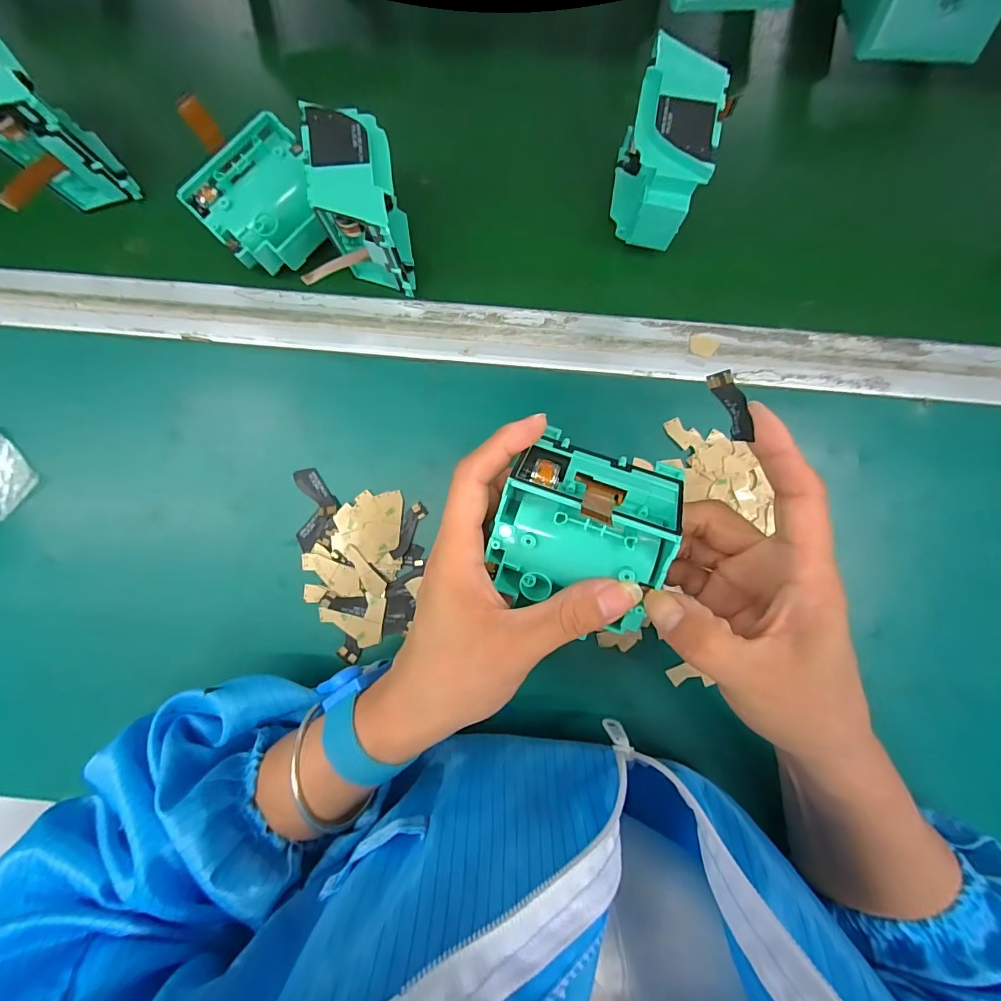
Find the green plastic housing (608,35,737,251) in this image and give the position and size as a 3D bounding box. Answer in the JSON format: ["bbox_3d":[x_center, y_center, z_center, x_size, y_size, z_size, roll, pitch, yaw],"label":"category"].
[{"bbox_3d":[0.093,-0.195,0.268,0.046,0.080,0.081,16,99,3],"label":"green plastic housing"}]

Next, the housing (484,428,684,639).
[{"bbox_3d":[0.034,0.014,0.199,0.071,0.029,0.075,18,99,3],"label":"housing"}]

